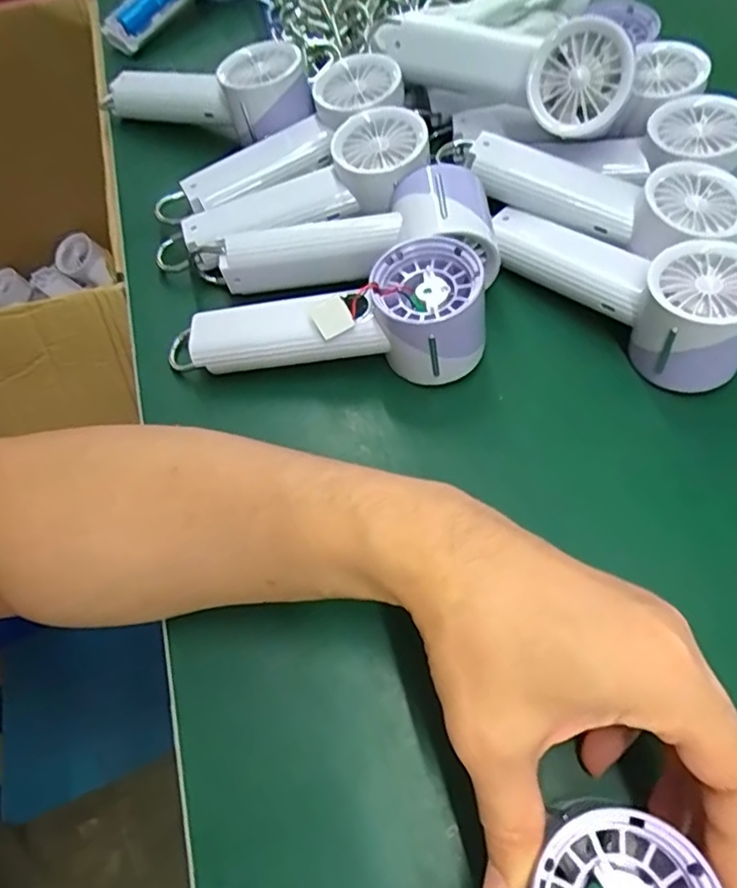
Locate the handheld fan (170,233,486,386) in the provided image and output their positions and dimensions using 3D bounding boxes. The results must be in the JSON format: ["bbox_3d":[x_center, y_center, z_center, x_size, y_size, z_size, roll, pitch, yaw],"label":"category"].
[{"bbox_3d":[-0.027,-0.066,0.372,0.191,0.059,0.063,-8,60,12],"label":"handheld fan"}]

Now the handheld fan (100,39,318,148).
[{"bbox_3d":[-0.126,-0.269,0.478,0.182,0.050,0.061,15,62,27],"label":"handheld fan"}]

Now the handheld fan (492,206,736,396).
[{"bbox_3d":[0.151,-0.101,0.371,0.059,0.067,0.164,-39,66,-18],"label":"handheld fan"}]

